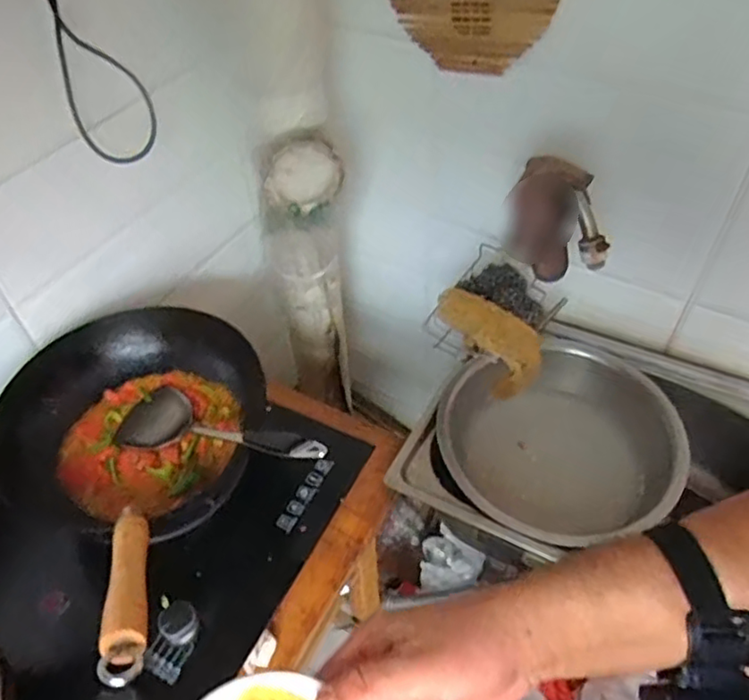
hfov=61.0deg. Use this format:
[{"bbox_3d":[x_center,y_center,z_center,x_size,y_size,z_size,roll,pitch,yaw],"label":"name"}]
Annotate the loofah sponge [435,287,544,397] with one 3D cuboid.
[{"bbox_3d":[0.156,-0.004,0.908,0.160,0.132,0.061,24,49,22],"label":"loofah sponge"}]

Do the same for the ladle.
[{"bbox_3d":[-0.182,0.090,0.731,0.336,0.038,0.091,0,35,42],"label":"ladle"}]

